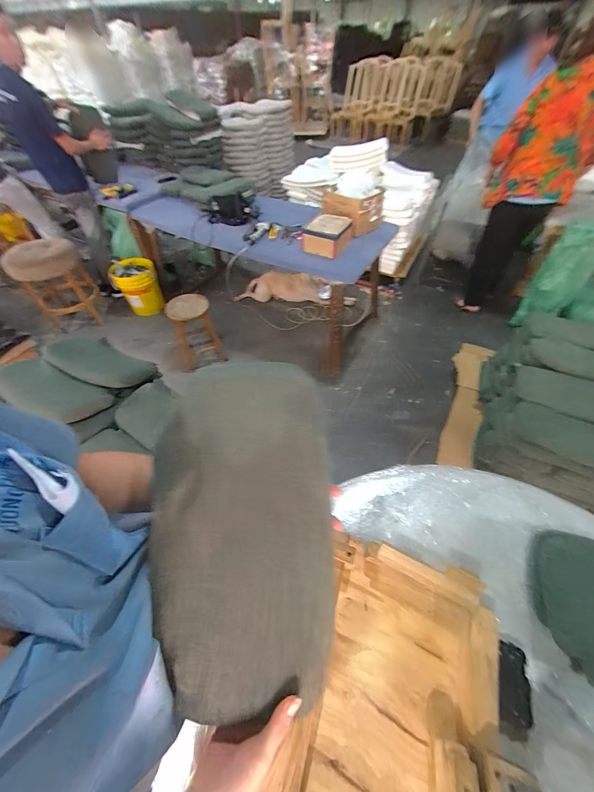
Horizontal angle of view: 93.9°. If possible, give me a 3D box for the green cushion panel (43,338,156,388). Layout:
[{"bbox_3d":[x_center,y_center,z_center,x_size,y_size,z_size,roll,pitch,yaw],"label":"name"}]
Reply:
[{"bbox_3d":[-0.832,-0.138,1.171,0.461,0.063,0.198,19,56,14],"label":"green cushion panel"}]

